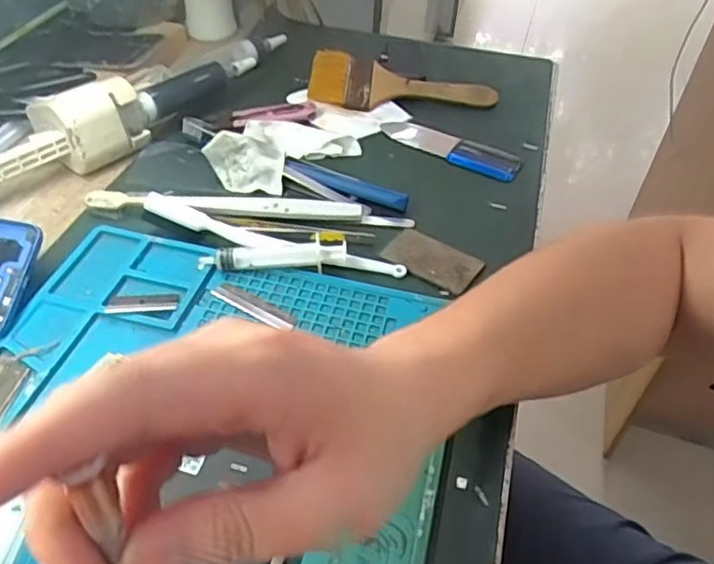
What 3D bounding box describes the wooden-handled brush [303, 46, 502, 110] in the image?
[{"bbox_3d":[0.039,-0.176,0.561,0.169,0.022,0.059,10,46,6],"label":"wooden-handled brush"}]

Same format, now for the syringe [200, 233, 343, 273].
[{"bbox_3d":[-0.050,-0.019,0.389,0.091,0.018,0.030,-10,47,-14],"label":"syringe"}]

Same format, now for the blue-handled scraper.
[{"bbox_3d":[0.075,-0.111,0.510,0.121,0.007,0.032,27,50,22],"label":"blue-handled scraper"}]

